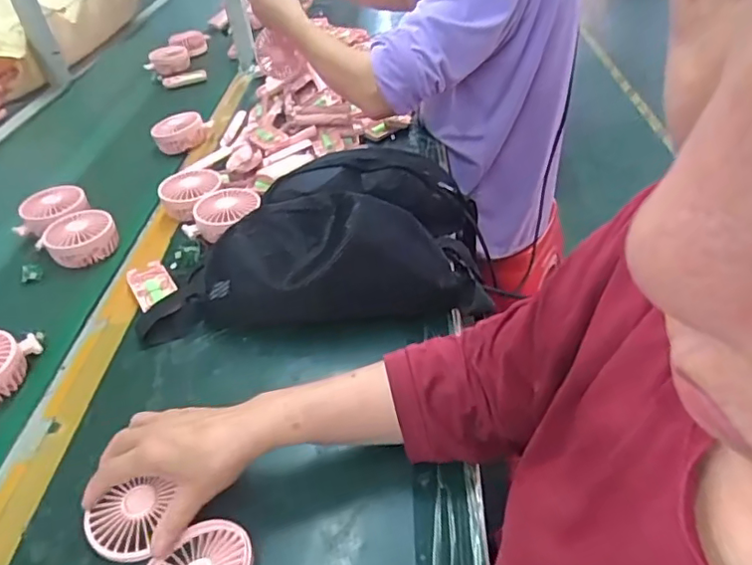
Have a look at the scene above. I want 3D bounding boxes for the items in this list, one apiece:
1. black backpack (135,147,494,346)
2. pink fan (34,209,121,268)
[{"bbox_3d":[-0.068,-0.057,0.665,0.396,0.112,0.221,-3,41,0],"label":"black backpack"},{"bbox_3d":[-0.396,-0.062,0.747,0.089,0.044,0.072,-34,47,-29],"label":"pink fan"}]

